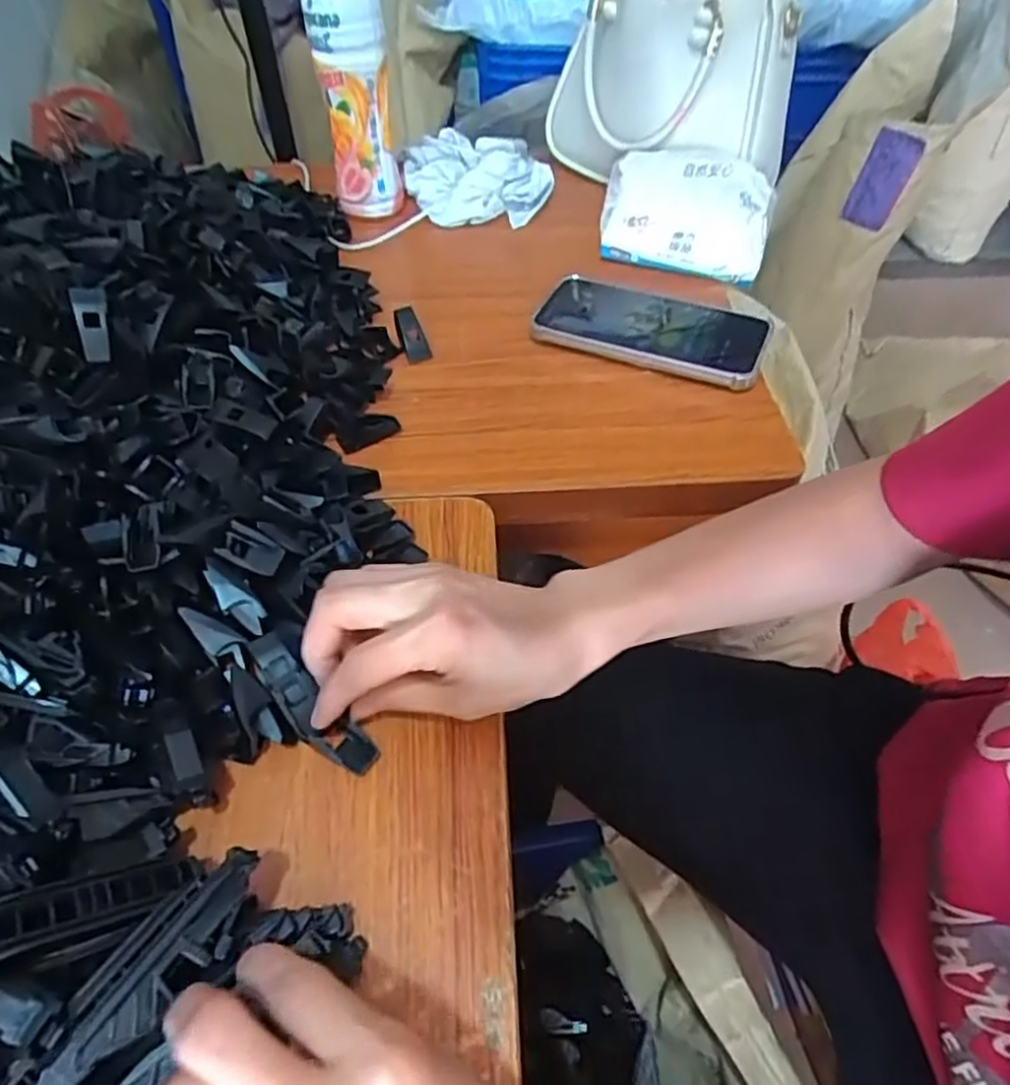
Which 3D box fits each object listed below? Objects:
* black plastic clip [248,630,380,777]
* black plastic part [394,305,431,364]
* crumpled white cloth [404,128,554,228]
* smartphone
[{"bbox_3d":[-0.093,0.076,0.328,0.021,0.014,0.083,-38,71,-27],"label":"black plastic clip"},{"bbox_3d":[-0.070,-0.154,0.521,0.018,0.011,0.042,-21,93,-16],"label":"black plastic part"},{"bbox_3d":[-0.027,-0.358,0.680,0.139,0.049,0.125,-6,50,-4],"label":"crumpled white cloth"},{"bbox_3d":[0.110,-0.163,0.520,0.165,0.010,0.082,19,57,16],"label":"smartphone"}]

